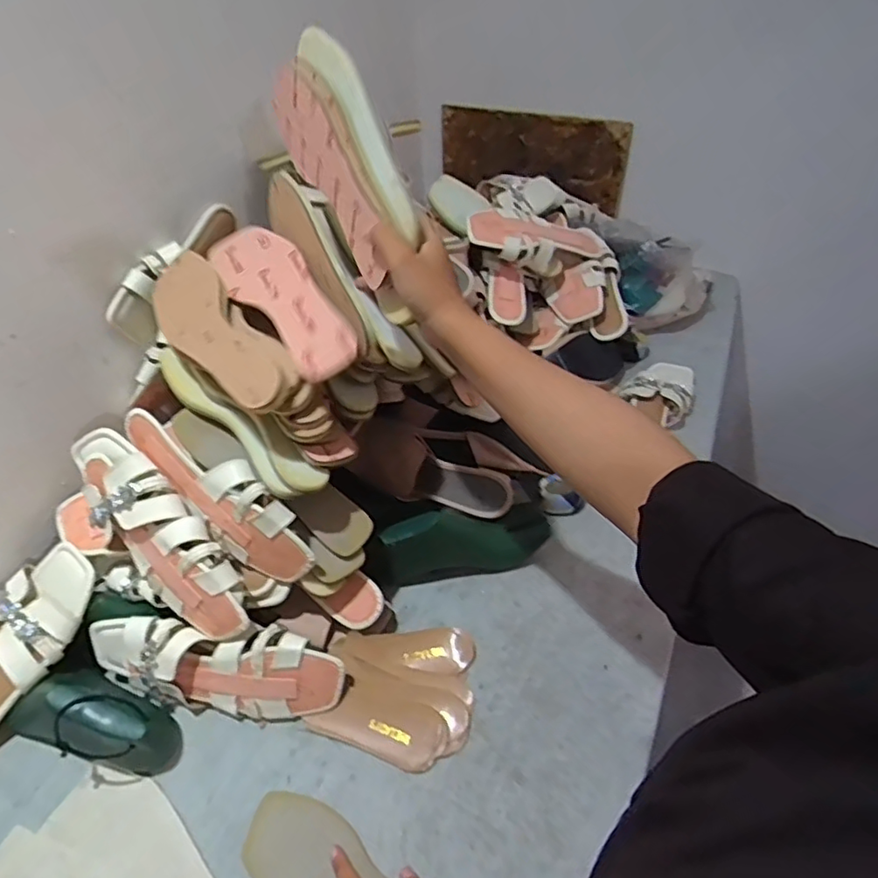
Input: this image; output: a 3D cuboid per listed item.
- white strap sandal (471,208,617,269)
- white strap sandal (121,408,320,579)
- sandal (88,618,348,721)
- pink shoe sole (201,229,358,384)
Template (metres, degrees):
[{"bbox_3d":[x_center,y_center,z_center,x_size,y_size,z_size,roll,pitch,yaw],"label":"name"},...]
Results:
[{"bbox_3d":[0.161,-0.308,0.909,0.252,0.063,0.083,0,45,-20],"label":"white strap sandal"},{"bbox_3d":[-0.232,0.058,0.607,0.242,0.076,0.059,41,57,0],"label":"white strap sandal"},{"bbox_3d":[-0.241,0.250,0.629,0.274,0.107,0.065,2,8,3],"label":"sandal"},{"bbox_3d":[-0.164,-0.147,0.588,0.076,0.045,0.237,-26,51,-19],"label":"pink shoe sole"}]

